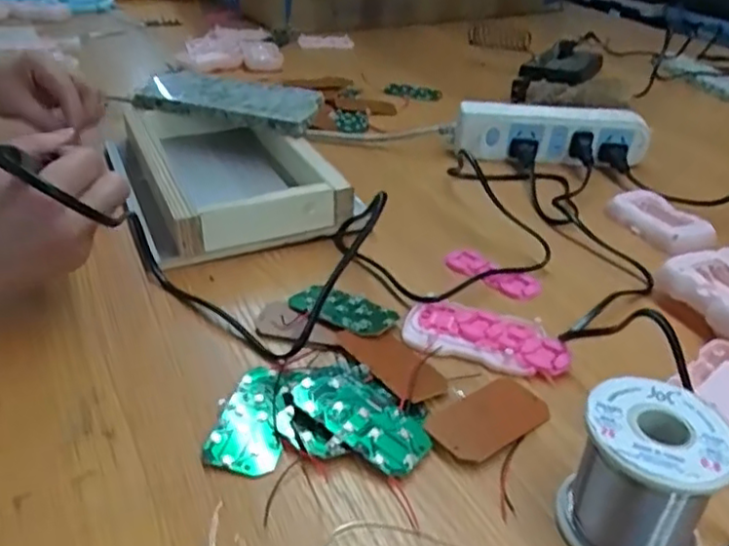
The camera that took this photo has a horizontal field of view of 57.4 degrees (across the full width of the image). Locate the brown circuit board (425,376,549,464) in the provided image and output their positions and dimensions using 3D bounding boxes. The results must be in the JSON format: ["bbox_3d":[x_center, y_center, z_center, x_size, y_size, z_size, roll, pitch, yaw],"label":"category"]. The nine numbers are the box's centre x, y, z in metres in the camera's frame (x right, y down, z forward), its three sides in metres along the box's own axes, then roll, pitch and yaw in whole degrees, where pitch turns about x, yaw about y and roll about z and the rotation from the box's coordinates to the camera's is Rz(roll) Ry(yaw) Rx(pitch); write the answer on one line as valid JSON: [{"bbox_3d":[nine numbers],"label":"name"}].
[{"bbox_3d":[0.069,0.078,0.364,0.076,0.008,0.039,-21,39,-33],"label":"brown circuit board"}]

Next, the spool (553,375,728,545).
[{"bbox_3d":[0.125,0.090,0.294,0.058,0.063,0.059,2,32,-1],"label":"spool"}]

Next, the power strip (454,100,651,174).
[{"bbox_3d":[0.190,-0.136,0.671,0.190,0.056,0.034,6,32,4],"label":"power strip"}]

